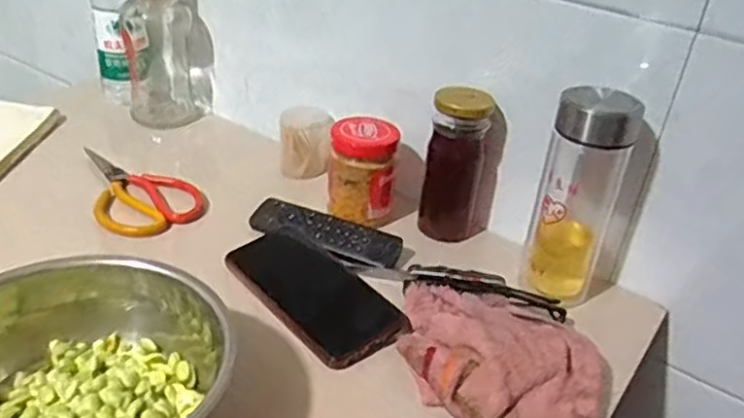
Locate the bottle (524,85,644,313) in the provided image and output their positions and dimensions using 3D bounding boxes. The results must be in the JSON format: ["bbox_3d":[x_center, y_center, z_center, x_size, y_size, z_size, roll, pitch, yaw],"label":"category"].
[{"bbox_3d":[0.178,-0.011,0.577,0.065,0.189,0.063,20,33,21],"label":"bottle"}]

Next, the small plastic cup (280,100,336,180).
[{"bbox_3d":[-0.075,-0.079,0.755,0.058,0.073,0.052,1,32,-9],"label":"small plastic cup"}]

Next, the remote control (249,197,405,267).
[{"bbox_3d":[-0.047,0.021,0.638,0.151,0.017,0.044,17,33,16],"label":"remote control"}]

